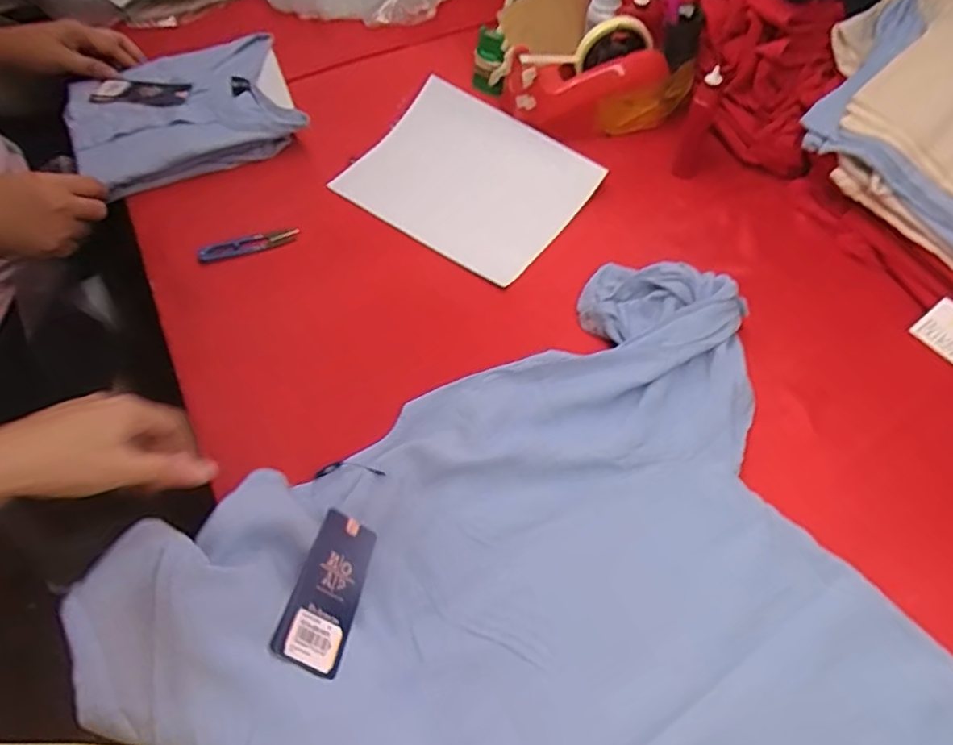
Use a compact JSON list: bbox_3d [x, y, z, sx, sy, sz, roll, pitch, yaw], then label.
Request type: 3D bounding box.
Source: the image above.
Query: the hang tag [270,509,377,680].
[{"bbox_3d":[-0.103,0.152,0.449,0.047,0.006,0.119,37,32,-16],"label":"hang tag"}]

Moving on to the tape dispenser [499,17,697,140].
[{"bbox_3d":[0.145,-0.344,0.742,0.226,0.103,0.073,2,58,1],"label":"tape dispenser"}]

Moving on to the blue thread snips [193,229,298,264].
[{"bbox_3d":[-0.244,-0.137,0.677,0.105,0.017,0.013,-17,60,-11],"label":"blue thread snips"}]

